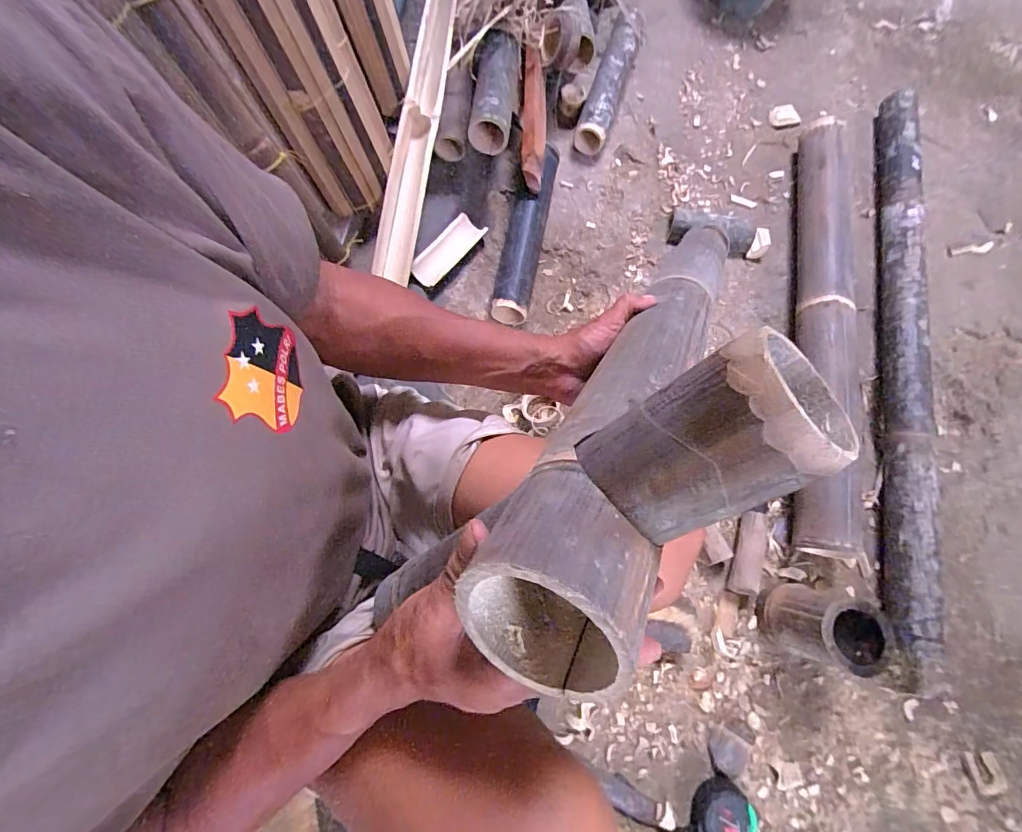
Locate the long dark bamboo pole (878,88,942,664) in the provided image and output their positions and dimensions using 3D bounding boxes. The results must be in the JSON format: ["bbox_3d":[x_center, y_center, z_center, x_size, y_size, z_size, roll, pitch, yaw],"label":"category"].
[{"bbox_3d":[0.702,-0.145,0.815,0.060,0.076,1.066,12,75,2],"label":"long dark bamboo pole"}]

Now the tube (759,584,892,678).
[{"bbox_3d":[0.431,0.297,0.639,0.095,0.145,0.090,0,75,-1],"label":"tube"}]

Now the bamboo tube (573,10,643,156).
[{"bbox_3d":[0.221,-0.741,0.976,0.074,0.071,0.422,17,75,3],"label":"bamboo tube"}]

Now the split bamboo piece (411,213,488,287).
[{"bbox_3d":[-0.122,-0.314,0.861,0.060,0.024,0.161,38,77,8],"label":"split bamboo piece"}]

